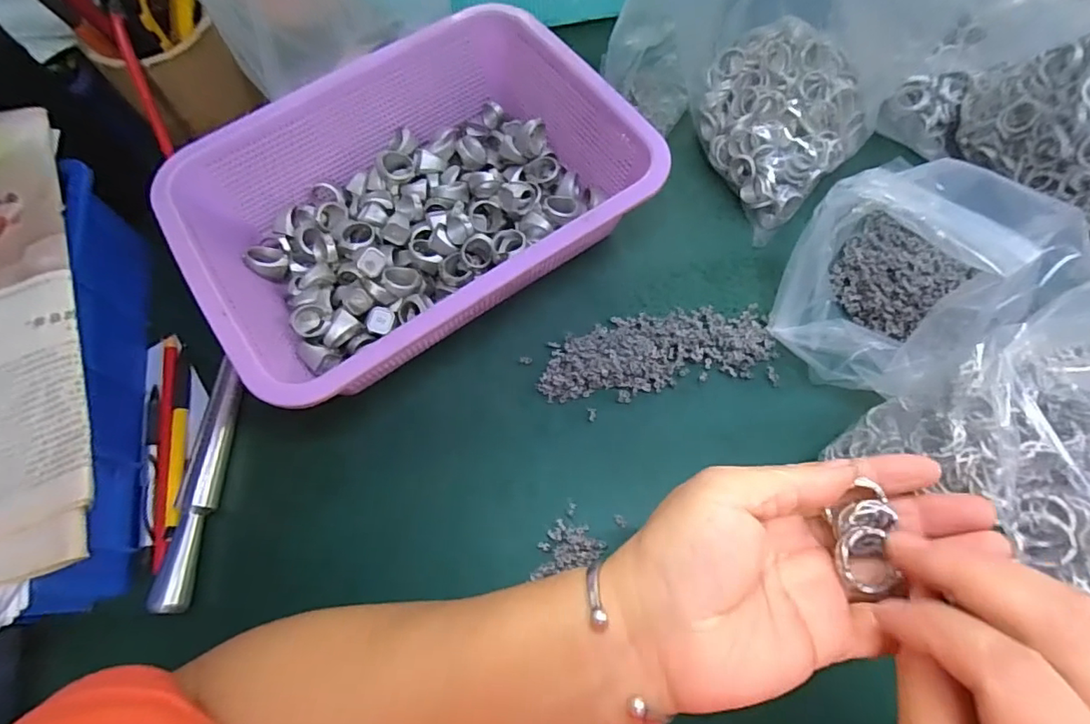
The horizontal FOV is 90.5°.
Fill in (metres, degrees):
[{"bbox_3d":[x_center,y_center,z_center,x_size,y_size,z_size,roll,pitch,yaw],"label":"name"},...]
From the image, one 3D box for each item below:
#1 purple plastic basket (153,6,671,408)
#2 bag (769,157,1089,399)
[{"bbox_3d":[-0.091,-0.117,0.395,0.298,0.084,0.221,-33,70,-10],"label":"purple plastic basket"},{"bbox_3d":[0.212,-0.057,0.337,0.101,0.119,0.117,30,72,14],"label":"bag"}]

